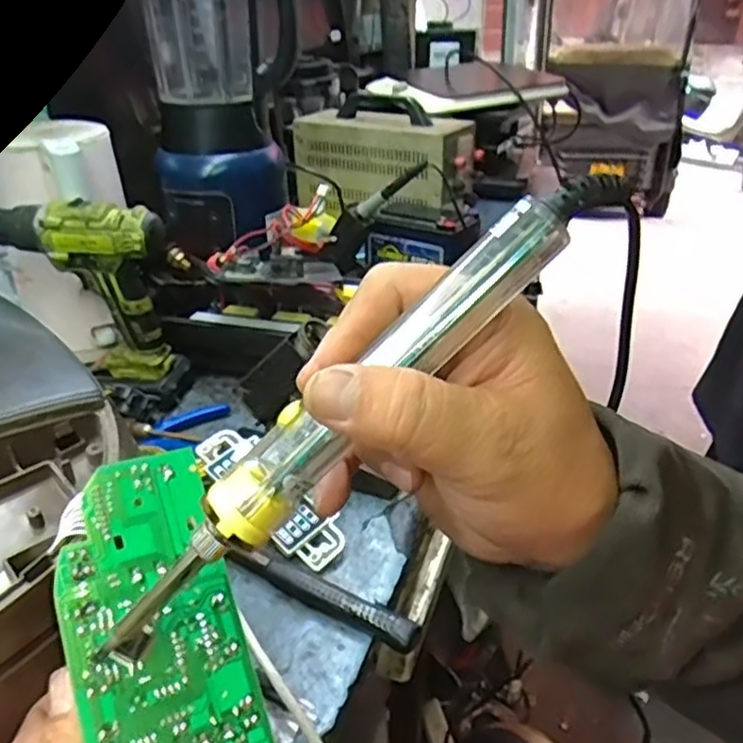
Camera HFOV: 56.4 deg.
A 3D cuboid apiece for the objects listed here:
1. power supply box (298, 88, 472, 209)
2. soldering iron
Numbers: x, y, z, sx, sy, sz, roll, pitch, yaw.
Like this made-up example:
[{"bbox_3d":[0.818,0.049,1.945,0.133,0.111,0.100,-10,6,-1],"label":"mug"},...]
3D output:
[{"bbox_3d":[0.031,-0.385,1.213,0.316,0.148,0.169,16,34,28],"label":"power supply box"},{"bbox_3d":[-0.005,0.008,0.226,0.215,0.019,0.021,-44,36,1],"label":"soldering iron"}]

